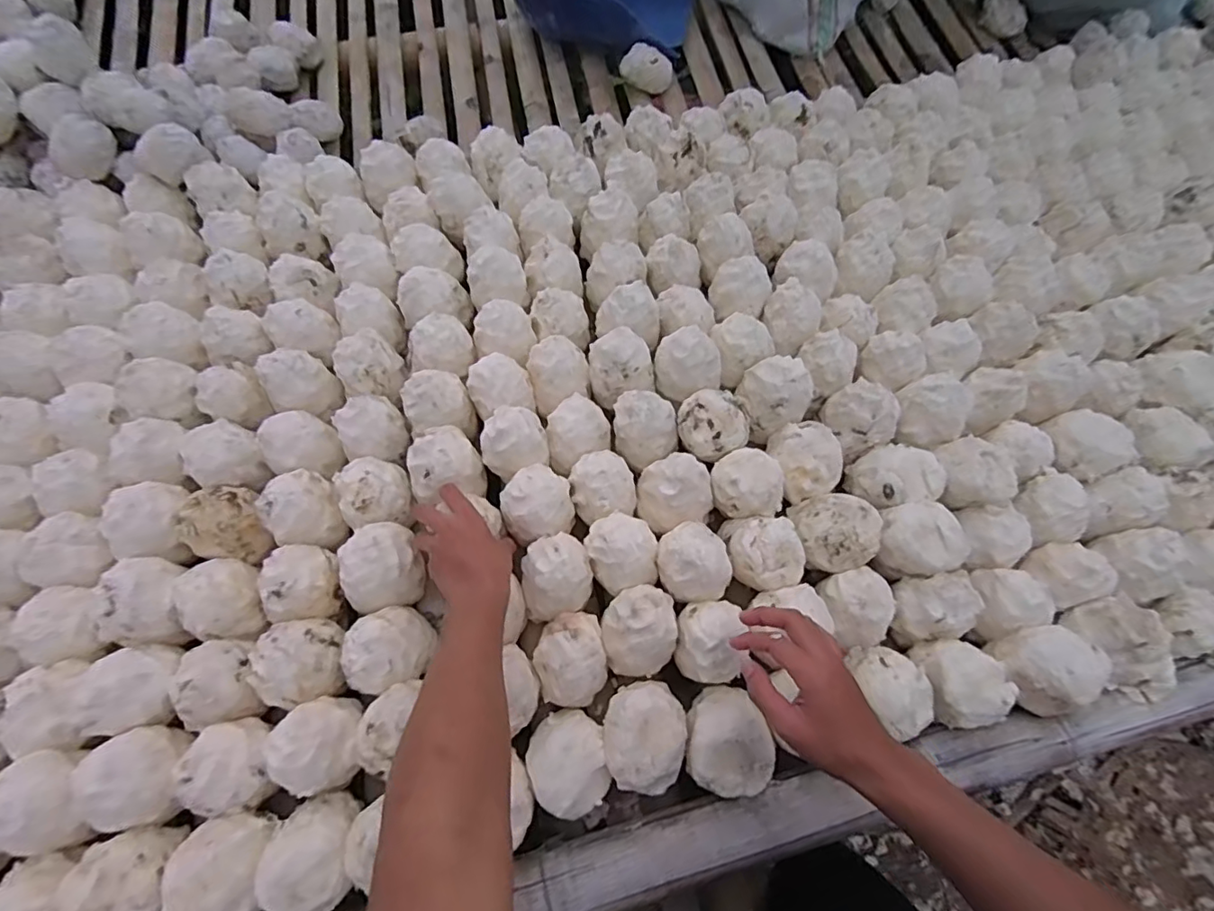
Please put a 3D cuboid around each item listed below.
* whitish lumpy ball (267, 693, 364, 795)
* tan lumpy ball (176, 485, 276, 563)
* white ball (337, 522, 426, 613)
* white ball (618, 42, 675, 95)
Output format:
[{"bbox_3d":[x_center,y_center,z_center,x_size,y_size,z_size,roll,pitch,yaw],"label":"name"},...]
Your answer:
[{"bbox_3d":[-0.295,0.296,0.566,0.077,0.065,0.087,-12,66,-7],"label":"whitish lumpy ball"},{"bbox_3d":[-0.444,0.077,0.650,0.080,0.073,0.081,1,65,-1],"label":"tan lumpy ball"},{"bbox_3d":[-0.258,0.127,0.643,0.082,0.072,0.092,-8,66,-5],"label":"white ball"},{"bbox_3d":[0.074,-0.722,1.033,0.097,0.059,0.053,21,67,8],"label":"white ball"}]

